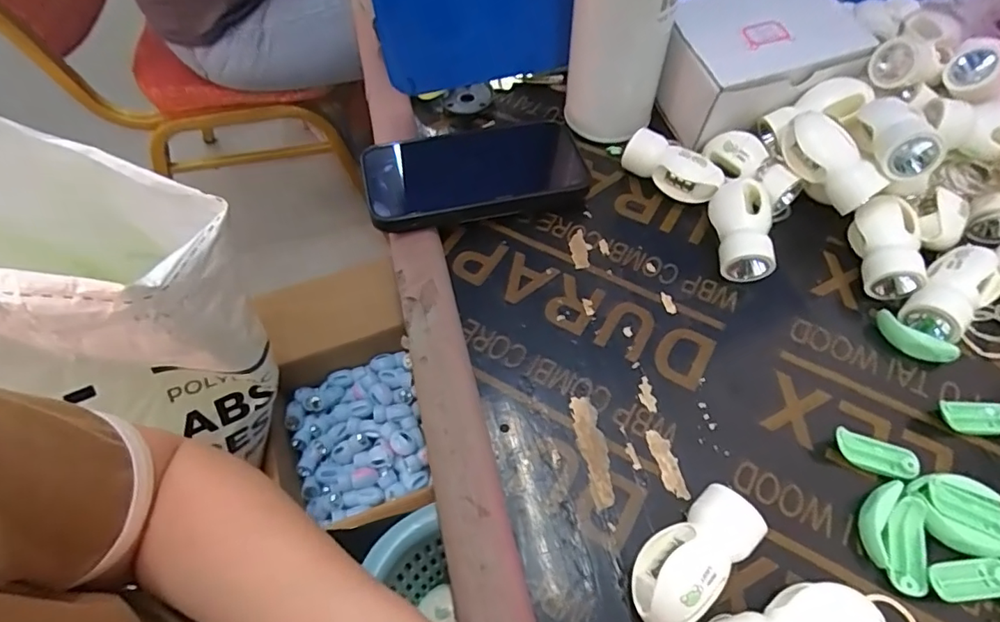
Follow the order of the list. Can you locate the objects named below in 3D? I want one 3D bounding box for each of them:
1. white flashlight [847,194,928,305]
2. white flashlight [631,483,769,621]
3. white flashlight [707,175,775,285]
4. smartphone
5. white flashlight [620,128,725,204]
[{"bbox_3d":[0.232,-0.038,0.328,0.031,0.030,0.060,9,61,9],"label":"white flashlight"},{"bbox_3d":[0.087,0.111,0.242,0.067,0.031,0.032,-38,65,-18],"label":"white flashlight"},{"bbox_3d":[0.150,-0.050,0.338,0.032,0.029,0.064,3,60,5],"label":"white flashlight"},{"bbox_3d":[-0.016,-0.096,0.370,0.149,0.016,0.073,-11,57,-10],"label":"smartphone"},{"bbox_3d":[0.115,-0.095,0.364,0.067,0.032,0.020,34,67,20],"label":"white flashlight"}]

